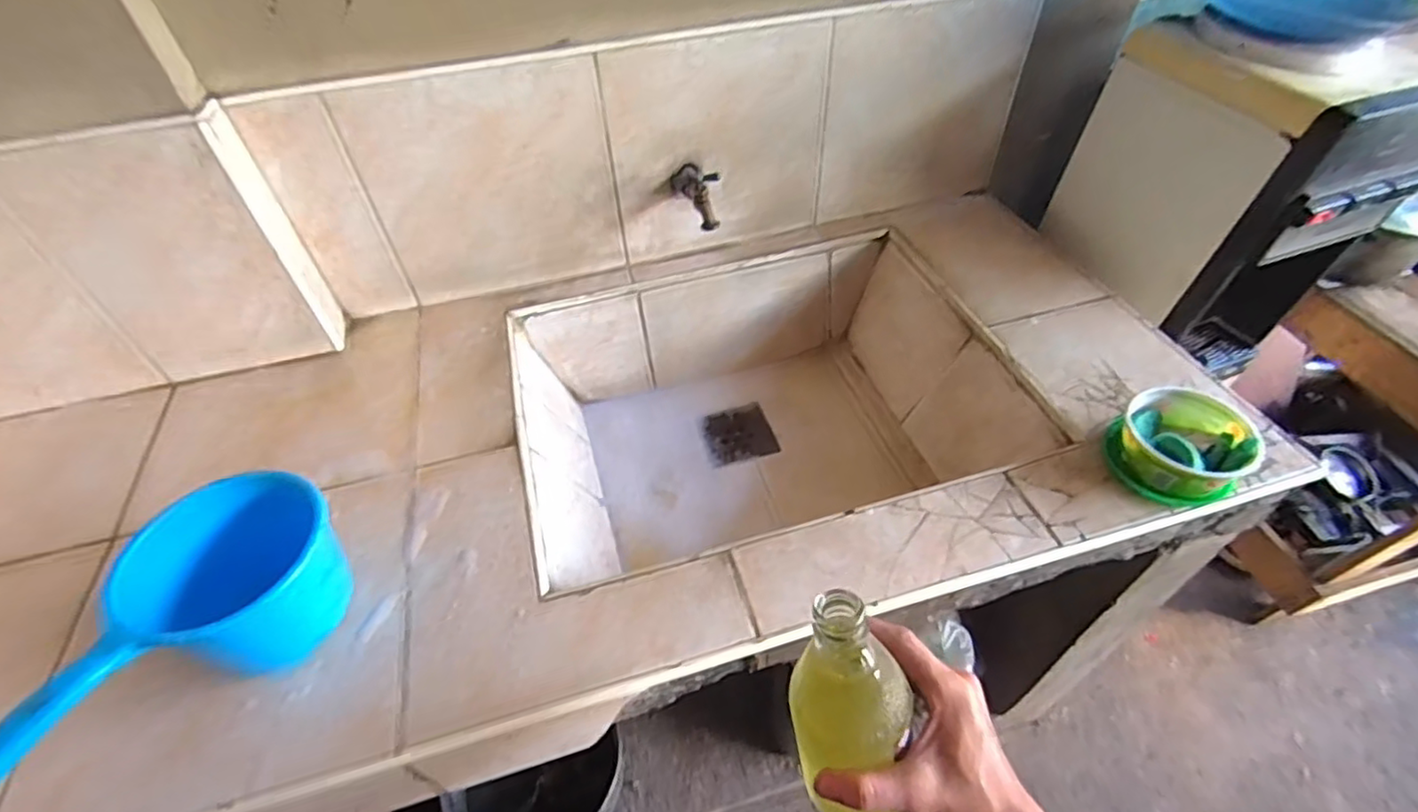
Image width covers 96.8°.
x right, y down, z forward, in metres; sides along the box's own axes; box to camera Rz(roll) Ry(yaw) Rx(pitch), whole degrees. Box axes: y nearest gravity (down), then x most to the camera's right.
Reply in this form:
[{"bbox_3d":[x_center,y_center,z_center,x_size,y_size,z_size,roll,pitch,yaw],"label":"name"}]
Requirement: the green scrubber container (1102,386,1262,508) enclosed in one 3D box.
[{"bbox_3d":[0.471,0.037,0.631,0.112,0.060,0.111,-1,48,1],"label":"green scrubber container"}]

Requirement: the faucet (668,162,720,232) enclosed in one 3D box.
[{"bbox_3d":[-0.014,-0.283,0.831,0.041,0.055,0.114,-17,49,-12],"label":"faucet"}]

